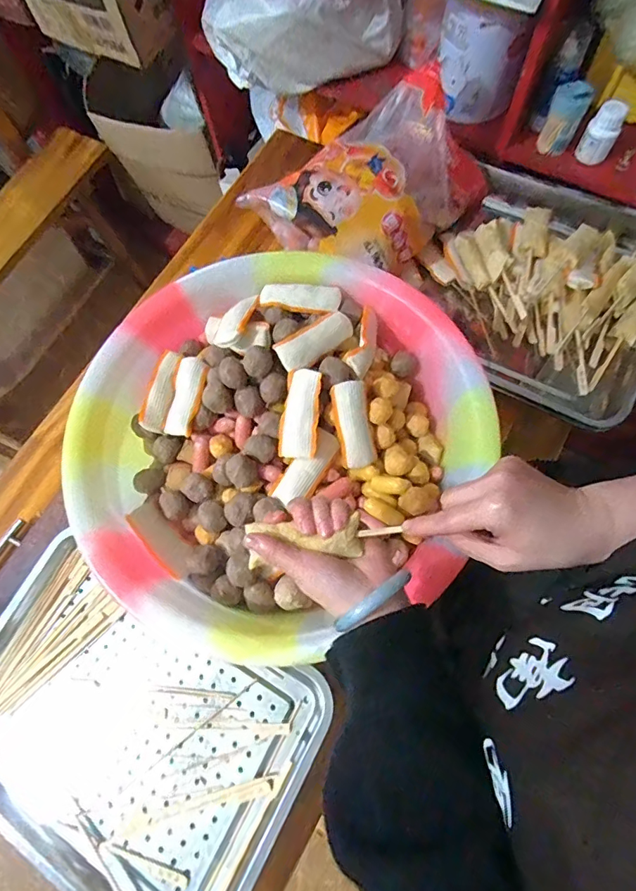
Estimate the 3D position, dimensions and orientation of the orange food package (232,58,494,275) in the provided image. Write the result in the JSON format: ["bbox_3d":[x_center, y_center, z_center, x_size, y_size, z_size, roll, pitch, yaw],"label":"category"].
[{"bbox_3d":[0.081,-0.363,0.640,0.302,0.121,0.191,-43,75,-10],"label":"orange food package"}]

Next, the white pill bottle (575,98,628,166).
[{"bbox_3d":[0.399,-0.440,0.659,0.043,0.084,0.041,28,75,11],"label":"white pill bottle"}]

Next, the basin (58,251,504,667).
[{"bbox_3d":[-0.053,-0.015,0.543,0.408,0.099,0.432,21,74,10],"label":"basin"}]

